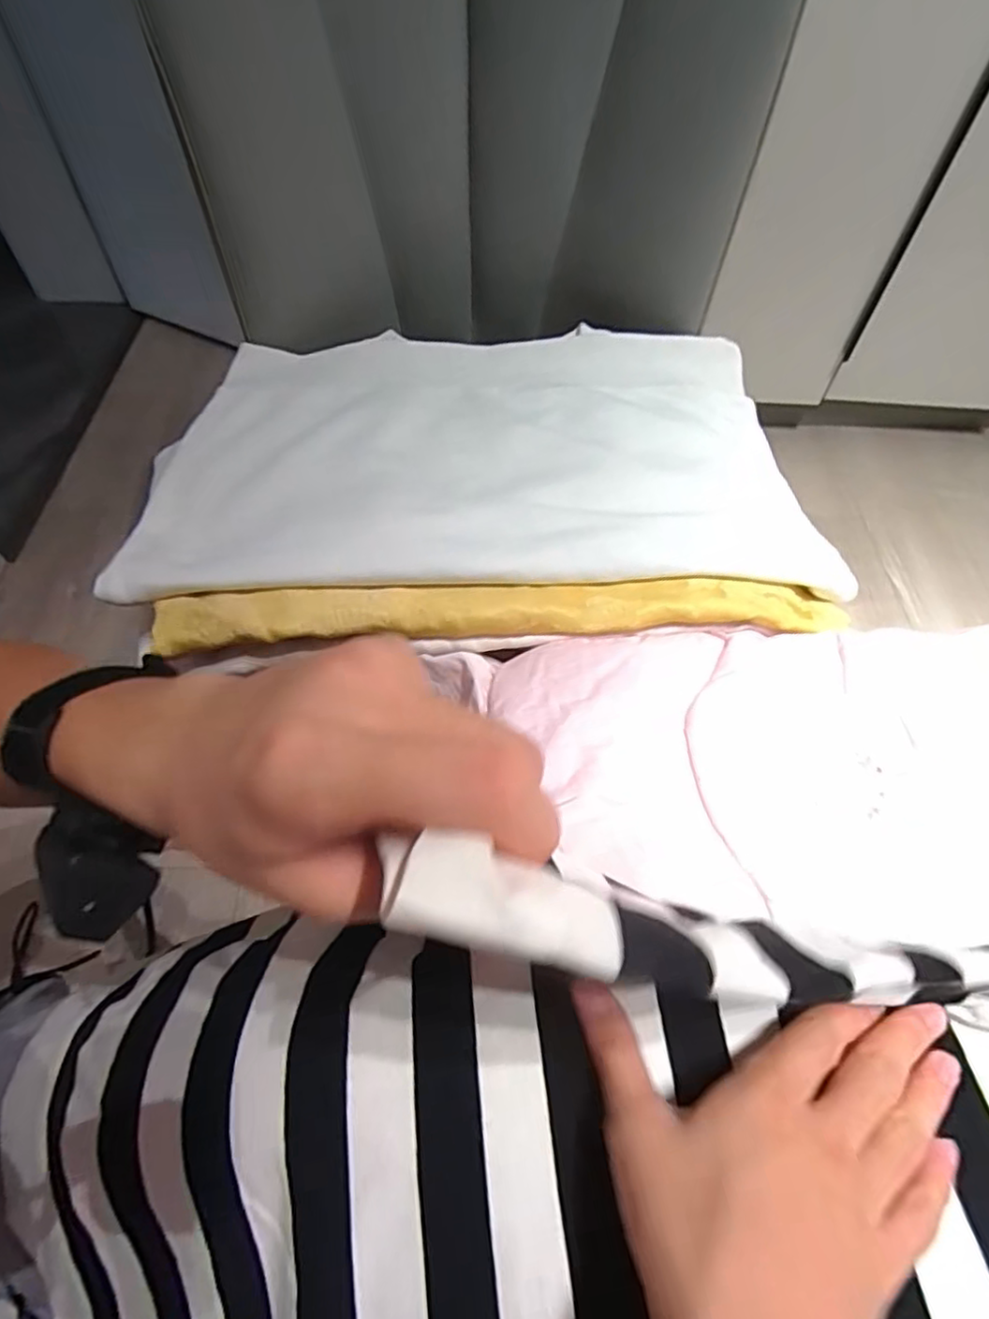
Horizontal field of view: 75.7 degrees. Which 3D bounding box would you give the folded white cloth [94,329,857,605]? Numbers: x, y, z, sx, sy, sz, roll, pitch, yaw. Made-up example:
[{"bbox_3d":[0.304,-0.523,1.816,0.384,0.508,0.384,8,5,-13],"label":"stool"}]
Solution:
[{"bbox_3d":[-0.008,-0.160,0.509,0.525,0.044,0.305,-3,56,-7],"label":"folded white cloth"}]

